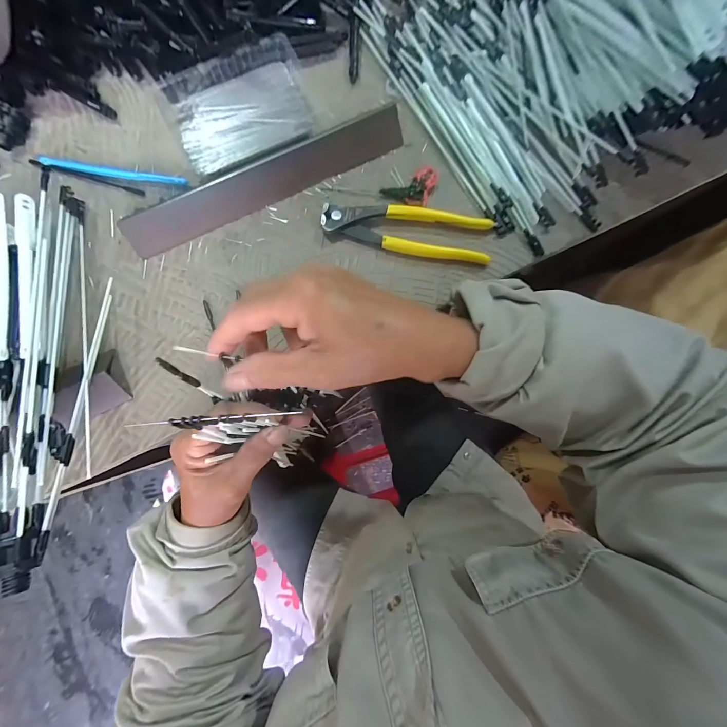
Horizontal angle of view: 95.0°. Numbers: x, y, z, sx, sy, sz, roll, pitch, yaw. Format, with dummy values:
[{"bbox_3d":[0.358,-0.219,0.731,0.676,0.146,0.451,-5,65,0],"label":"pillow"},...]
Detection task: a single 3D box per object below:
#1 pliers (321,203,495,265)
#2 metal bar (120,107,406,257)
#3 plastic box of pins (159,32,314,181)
[{"bbox_3d":[0.042,-0.129,0.324,0.163,0.013,0.047,7,83,-1],"label":"pliers"},{"bbox_3d":[-0.094,-0.185,0.325,0.277,0.024,0.048,-27,85,-5],"label":"metal bar"},{"bbox_3d":[-0.118,-0.251,0.325,0.129,0.021,0.105,-20,85,-4],"label":"plastic box of pins"}]

